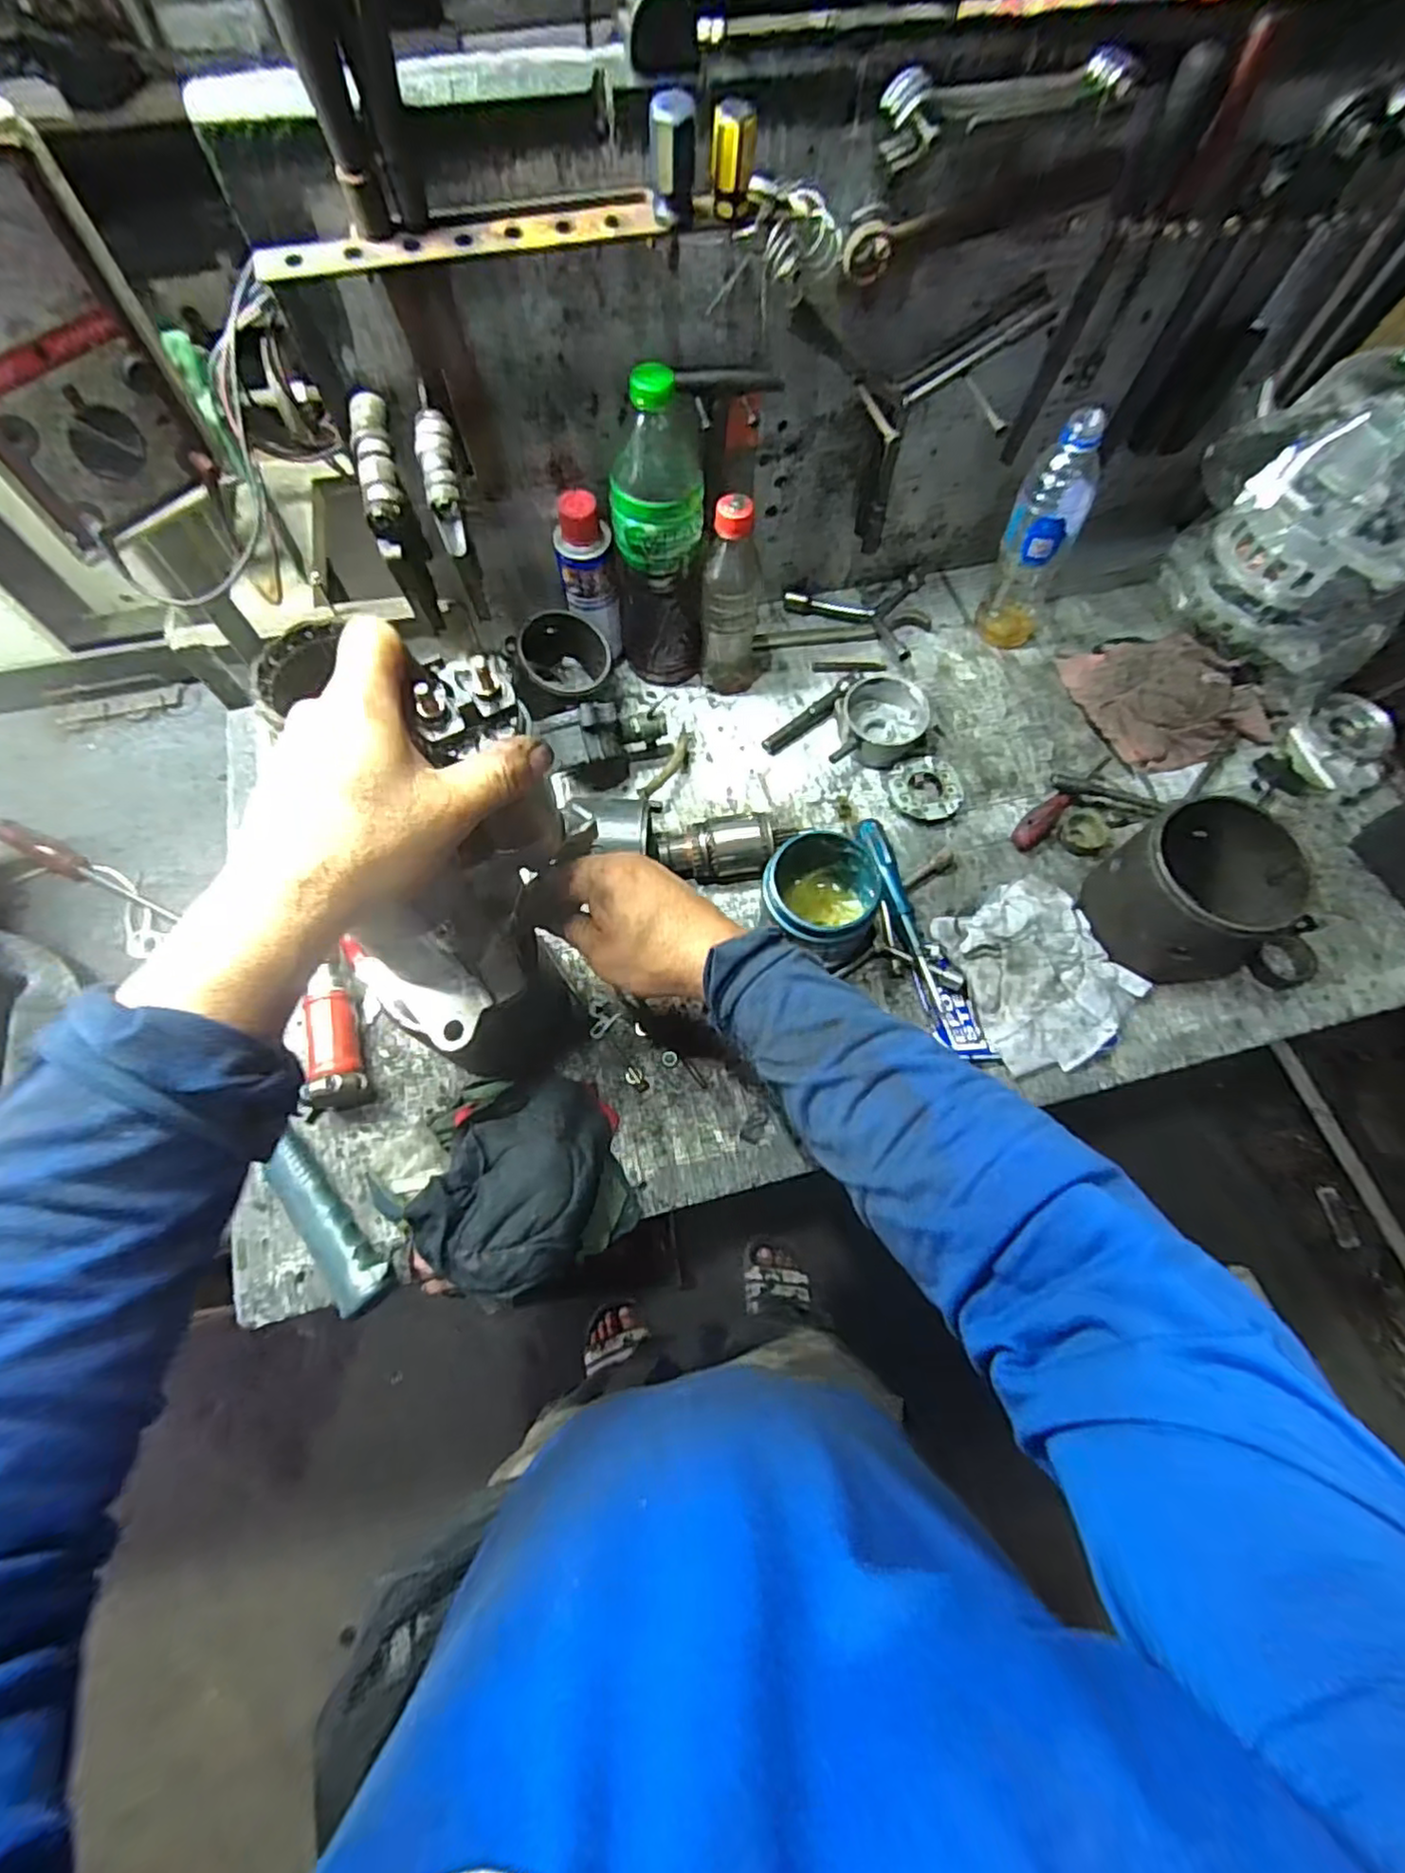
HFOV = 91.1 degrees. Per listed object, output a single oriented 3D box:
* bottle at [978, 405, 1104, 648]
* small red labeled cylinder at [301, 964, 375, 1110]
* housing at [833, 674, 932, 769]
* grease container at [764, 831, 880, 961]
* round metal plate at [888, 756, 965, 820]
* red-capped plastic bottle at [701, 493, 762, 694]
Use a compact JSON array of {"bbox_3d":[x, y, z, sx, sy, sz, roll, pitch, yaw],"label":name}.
[{"bbox_3d":[0.321,-0.374,0.657,0.074,0.210,0.056,30,70,10],"label":"bottle"},{"bbox_3d":[-0.295,0.084,0.555,0.045,0.049,0.119,-16,69,-8],"label":"small red labeled cylinder"},{"bbox_3d":[0.176,-0.219,0.683,0.096,0.035,0.108,2,67,-1],"label":"housing"},{"bbox_3d":[0.100,-0.028,0.571,0.093,0.096,0.098,1,68,-2],"label":"grease container"},{"bbox_3d":[0.216,-0.141,0.666,0.068,0.018,0.065,1,68,-2],"label":"round metal plate"},{"bbox_3d":[0.031,-0.312,0.636,0.055,0.188,0.049,7,67,1],"label":"red-capped plastic bottle"}]

